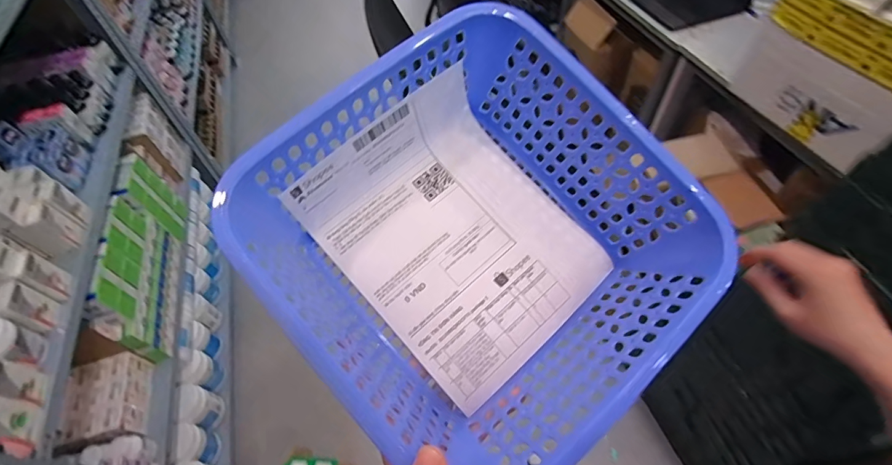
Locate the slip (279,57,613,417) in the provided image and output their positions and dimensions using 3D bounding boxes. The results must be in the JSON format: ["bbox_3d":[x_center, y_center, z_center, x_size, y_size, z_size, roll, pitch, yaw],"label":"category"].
[{"bbox_3d":[0.011,0.002,0.277,0.148,0.042,0.174,-40,83,-13],"label":"slip"}]

